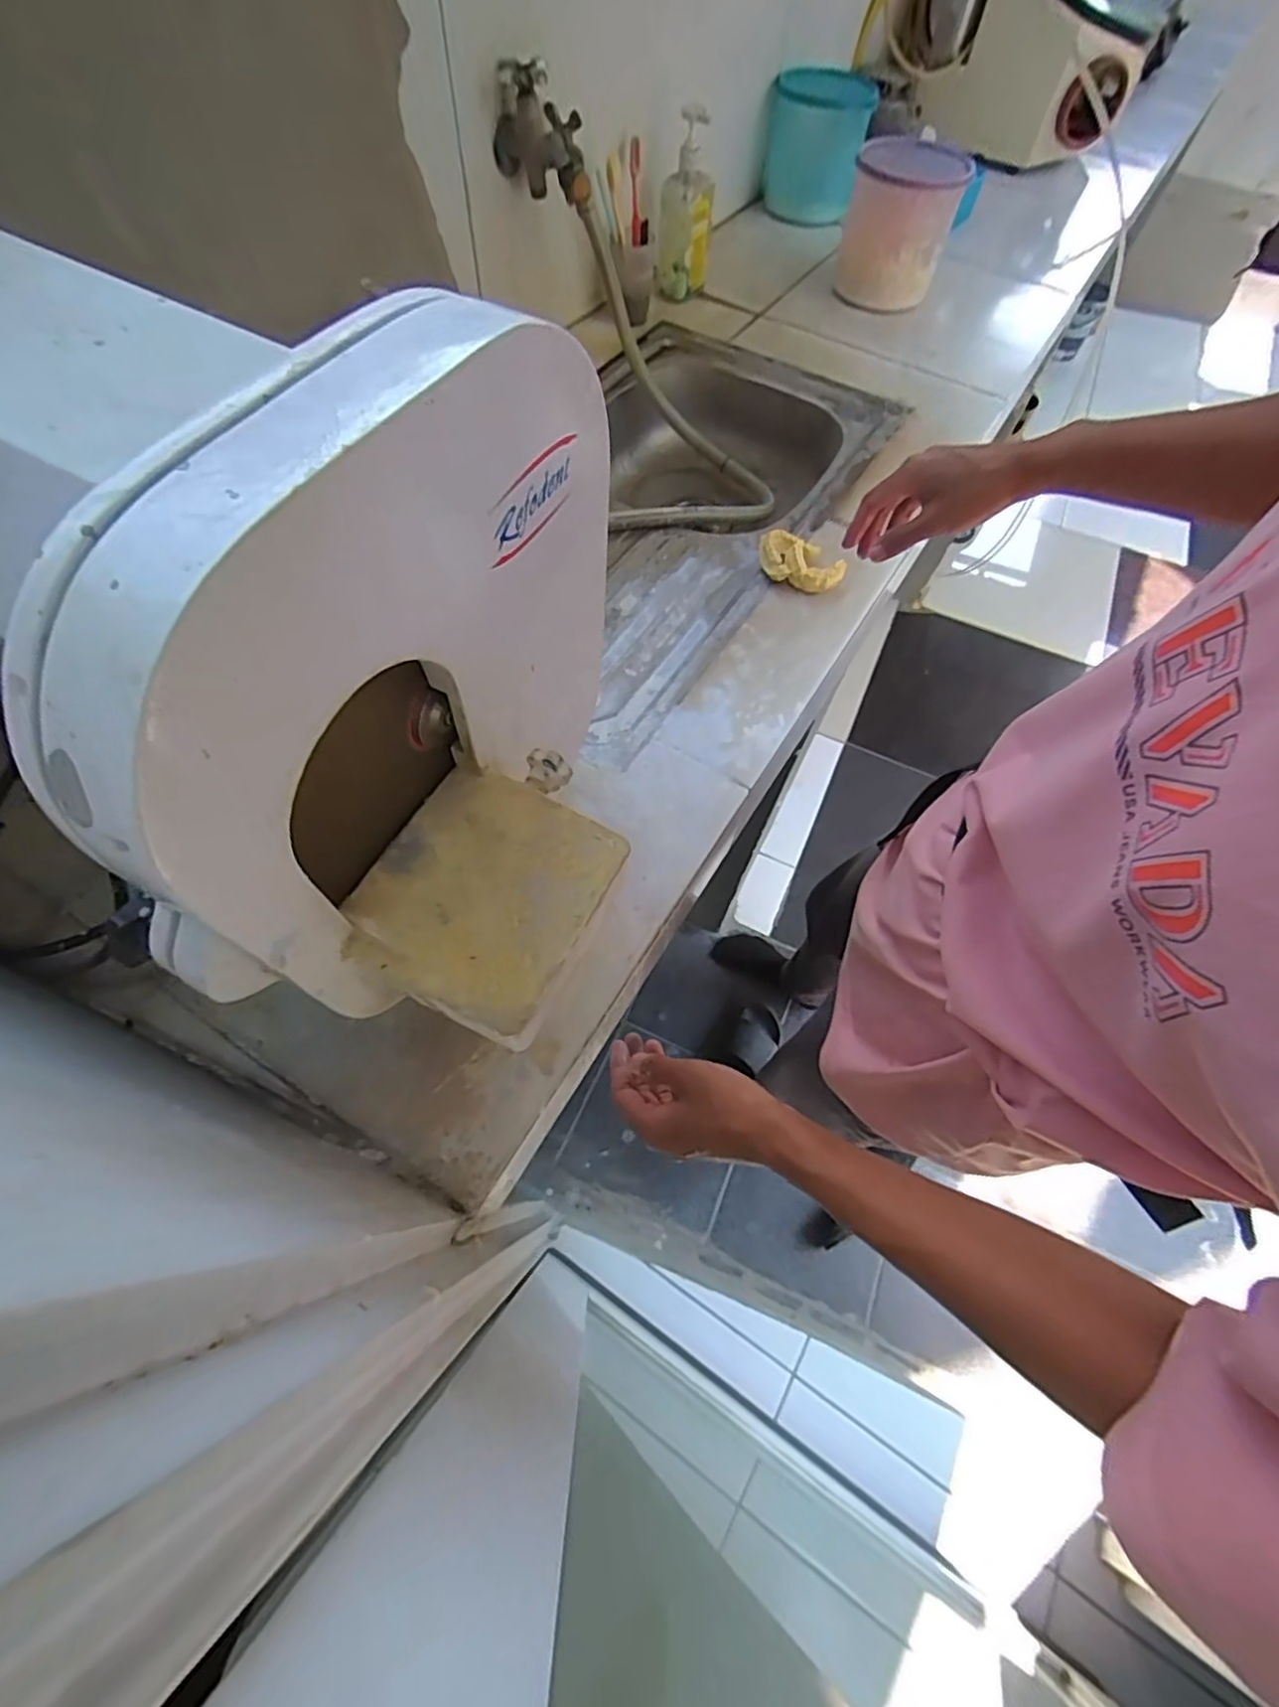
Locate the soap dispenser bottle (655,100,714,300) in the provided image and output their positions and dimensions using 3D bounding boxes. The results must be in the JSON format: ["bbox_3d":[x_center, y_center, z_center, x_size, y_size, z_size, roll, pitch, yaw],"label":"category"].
[{"bbox_3d":[0.066,-0.920,0.928,0.079,0.194,0.072,4,62,-2],"label":"soap dispenser bottle"}]

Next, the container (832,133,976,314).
[{"bbox_3d":[0.391,-0.957,0.983,0.148,0.173,0.138,10,62,1],"label":"container"}]

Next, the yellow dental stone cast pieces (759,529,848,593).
[{"bbox_3d":[0.177,-0.323,0.712,0.058,0.027,0.095,-31,68,-18],"label":"yellow dental stone cast pieces"}]

